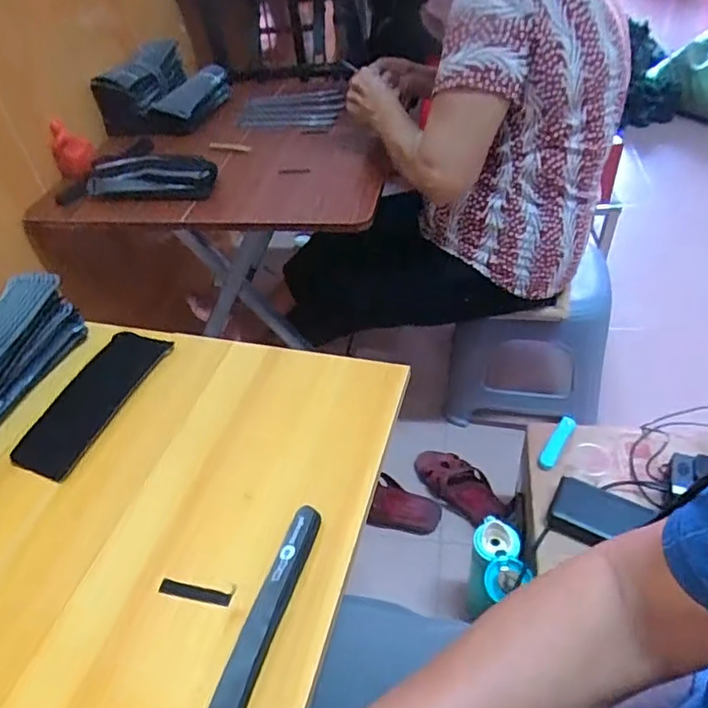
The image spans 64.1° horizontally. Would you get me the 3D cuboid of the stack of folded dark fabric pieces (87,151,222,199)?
[{"bbox_3d":[-0.323,-0.279,0.895,0.209,0.047,0.064,7,45,15],"label":"stack of folded dark fabric pieces"}]

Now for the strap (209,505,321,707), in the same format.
[{"bbox_3d":[-0.066,0.202,0.415,0.028,0.012,0.197,9,46,16],"label":"strap"}]

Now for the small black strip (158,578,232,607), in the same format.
[{"bbox_3d":[-0.129,0.193,0.457,0.061,0.004,0.011,6,45,14],"label":"small black strip"}]

